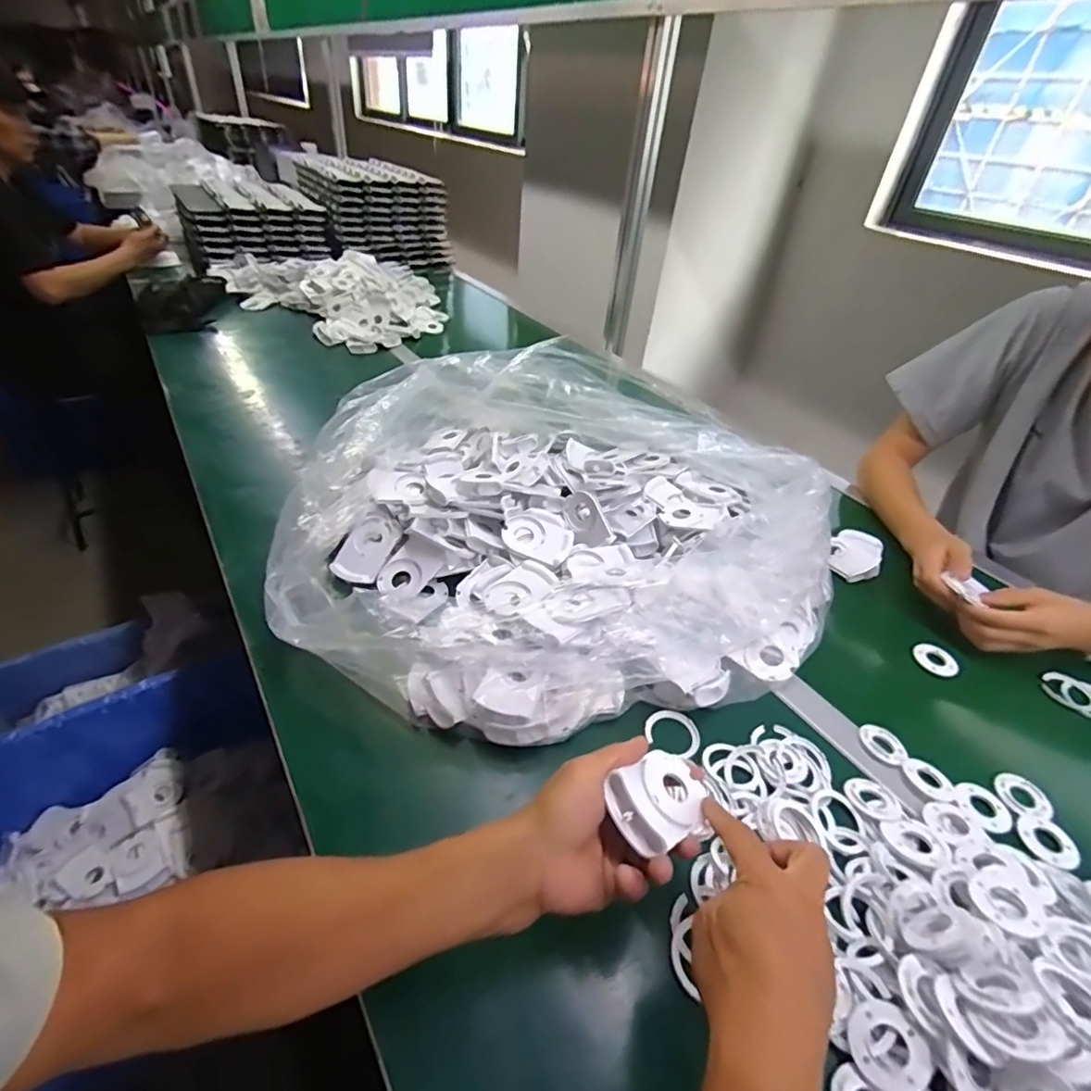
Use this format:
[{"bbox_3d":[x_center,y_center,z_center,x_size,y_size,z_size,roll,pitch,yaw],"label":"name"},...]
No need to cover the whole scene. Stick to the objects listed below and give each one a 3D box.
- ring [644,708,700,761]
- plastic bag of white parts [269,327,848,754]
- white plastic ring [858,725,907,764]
[{"bbox_3d":[0.125,0.180,0.531,0.050,0.005,0.048,4,39,-3],"label":"ring"},{"bbox_3d":[-0.007,-0.067,0.713,0.615,0.139,0.619,-7,40,-16],"label":"plastic bag of white parts"},{"bbox_3d":[0.331,0.195,0.536,0.041,0.006,0.041,4,39,-3],"label":"white plastic ring"}]

